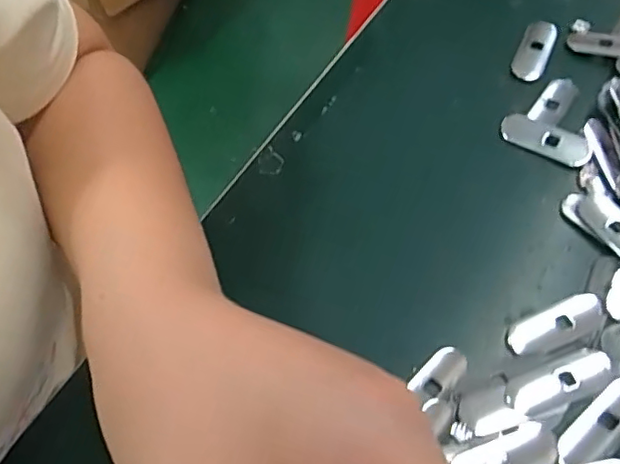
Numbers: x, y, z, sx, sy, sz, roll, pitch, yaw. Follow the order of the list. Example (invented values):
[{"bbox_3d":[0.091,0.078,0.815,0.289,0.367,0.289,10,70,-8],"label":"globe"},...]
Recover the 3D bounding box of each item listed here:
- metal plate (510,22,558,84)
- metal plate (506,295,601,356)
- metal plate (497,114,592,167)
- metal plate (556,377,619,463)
[{"bbox_3d":[0.145,-0.118,0.376,0.020,0.004,0.050,21,65,14],"label":"metal plate"},{"bbox_3d":[0.121,0.047,0.289,0.047,0.009,0.017,-18,62,-6],"label":"metal plate"},{"bbox_3d":[0.136,-0.054,0.338,0.051,0.005,0.018,30,67,18],"label":"metal plate"},{"bbox_3d":[0.131,0.086,0.261,0.051,0.004,0.019,-38,66,-16],"label":"metal plate"}]

